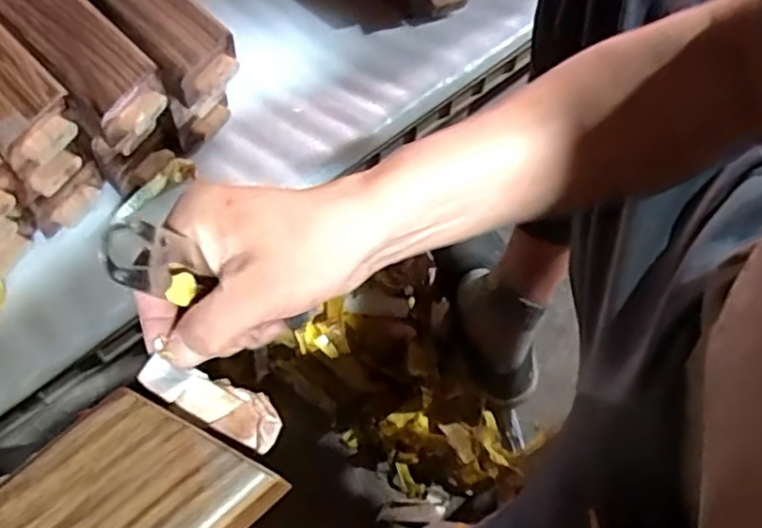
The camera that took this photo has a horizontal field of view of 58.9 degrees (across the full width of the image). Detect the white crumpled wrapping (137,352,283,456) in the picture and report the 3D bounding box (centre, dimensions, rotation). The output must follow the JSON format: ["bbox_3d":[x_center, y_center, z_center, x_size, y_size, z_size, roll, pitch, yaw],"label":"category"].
[{"bbox_3d":[-0.076,0.060,0.301,0.067,0.007,0.022,23,62,11],"label":"white crumpled wrapping"}]

